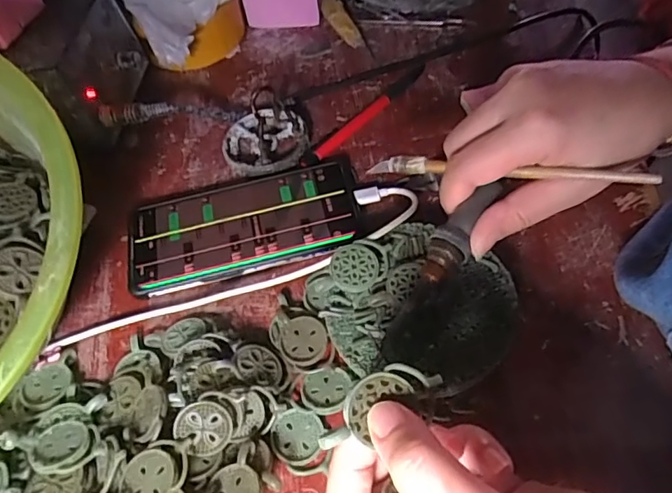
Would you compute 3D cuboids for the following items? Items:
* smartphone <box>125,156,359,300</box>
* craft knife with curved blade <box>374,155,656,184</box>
[{"bbox_3d":[-0.067,-0.020,0.379,0.162,0.010,0.087,-14,55,-4],"label":"smartphone"},{"bbox_3d":[0.088,-0.042,0.291,0.157,0.012,0.005,8,52,29],"label":"craft knife with curved blade"}]

